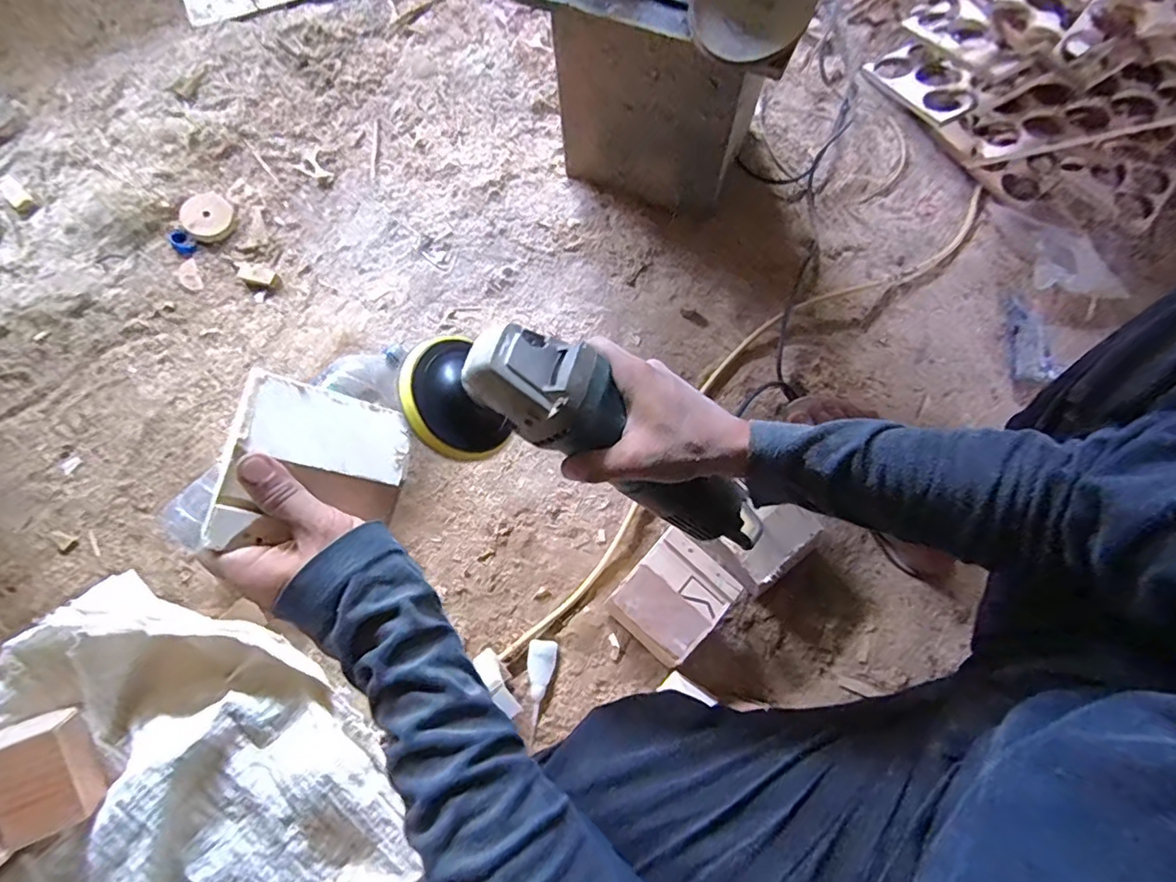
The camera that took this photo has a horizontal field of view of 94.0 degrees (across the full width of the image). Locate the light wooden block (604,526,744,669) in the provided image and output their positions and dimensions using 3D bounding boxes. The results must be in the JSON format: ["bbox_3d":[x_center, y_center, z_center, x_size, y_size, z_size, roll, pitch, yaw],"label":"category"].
[{"bbox_3d":[0.091,0.173,0.613,0.099,0.070,0.116,41,80,11],"label":"light wooden block"}]

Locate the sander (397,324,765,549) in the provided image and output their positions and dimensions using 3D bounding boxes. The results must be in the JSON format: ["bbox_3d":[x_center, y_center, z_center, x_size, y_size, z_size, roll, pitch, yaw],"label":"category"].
[{"bbox_3d":[0.014,0.010,0.397,0.294,0.103,0.094,29,78,-17],"label":"sander"}]

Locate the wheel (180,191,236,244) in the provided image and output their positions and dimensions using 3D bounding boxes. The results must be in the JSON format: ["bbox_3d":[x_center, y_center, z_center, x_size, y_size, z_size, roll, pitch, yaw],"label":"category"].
[{"bbox_3d":[-0.551,-0.327,0.795,0.065,0.014,0.075,-44,78,-9],"label":"wheel"}]

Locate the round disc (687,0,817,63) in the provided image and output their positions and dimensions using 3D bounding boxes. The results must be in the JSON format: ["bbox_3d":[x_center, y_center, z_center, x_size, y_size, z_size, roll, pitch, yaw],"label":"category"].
[{"bbox_3d":[0.133,-0.357,0.448,0.094,0.011,0.090,0,90,11],"label":"round disc"}]

